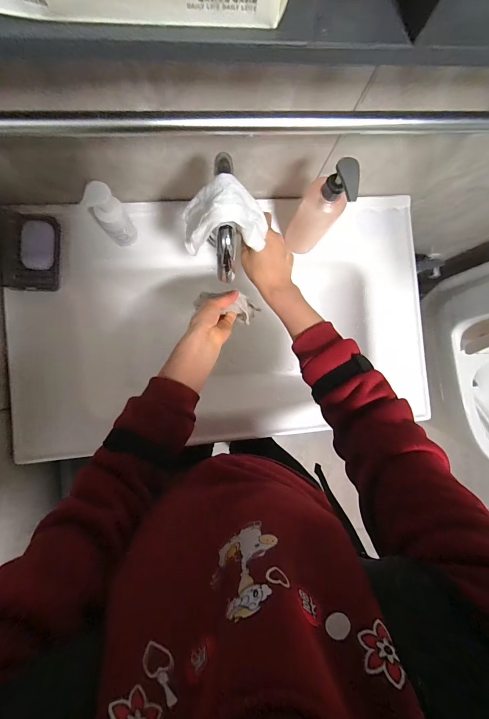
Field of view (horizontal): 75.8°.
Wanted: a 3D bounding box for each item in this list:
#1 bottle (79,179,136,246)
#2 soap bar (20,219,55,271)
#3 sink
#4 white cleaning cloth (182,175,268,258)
[{"bbox_3d":[-0.220,-0.235,0.526,0.055,0.158,0.039,-32,91,-6],"label":"bottle"},{"bbox_3d":[-0.364,-0.201,0.552,0.051,0.017,0.083,4,88,-6],"label":"soap bar"},{"bbox_3d":[-0.040,-0.081,0.685,0.789,0.252,0.456,-5,88,-6],"label":"sink"},{"bbox_3d":[-0.021,-0.177,0.391,0.107,0.072,0.064,-1,88,-6],"label":"white cleaning cloth"}]

